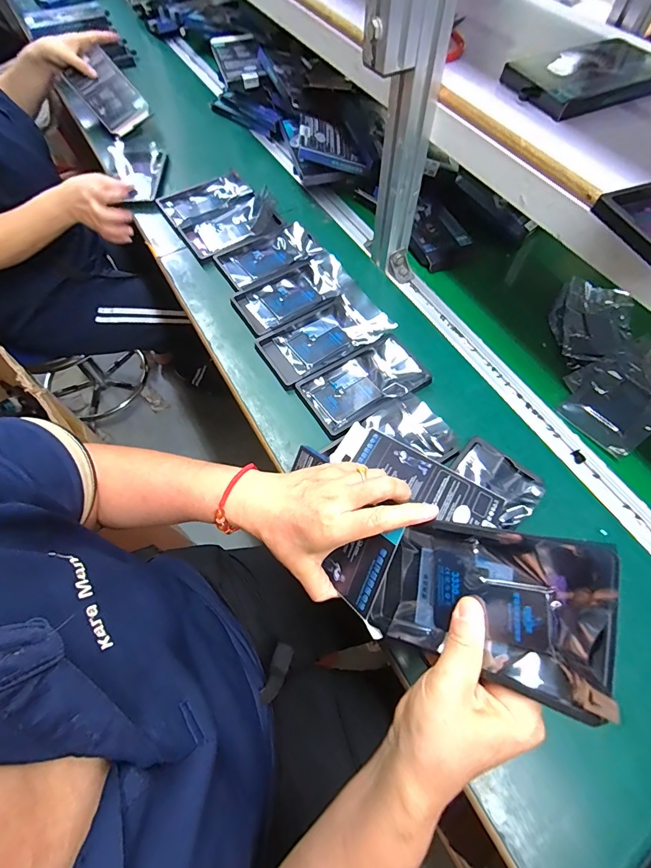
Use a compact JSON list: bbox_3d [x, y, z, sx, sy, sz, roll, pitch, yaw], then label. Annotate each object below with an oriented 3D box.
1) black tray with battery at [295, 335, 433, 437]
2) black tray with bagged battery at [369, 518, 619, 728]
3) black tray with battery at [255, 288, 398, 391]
[{"bbox_3d":[0.053,-0.068,0.520,0.162,0.012,0.096,-30,66,-16],"label":"black tray with battery"},{"bbox_3d":[0.103,0.111,0.271,0.016,0.157,0.092,16,78,-41],"label":"black tray with bagged battery"},{"bbox_3d":[-0.004,-0.139,0.548,0.172,0.025,0.095,-30,66,-15],"label":"black tray with battery"}]

